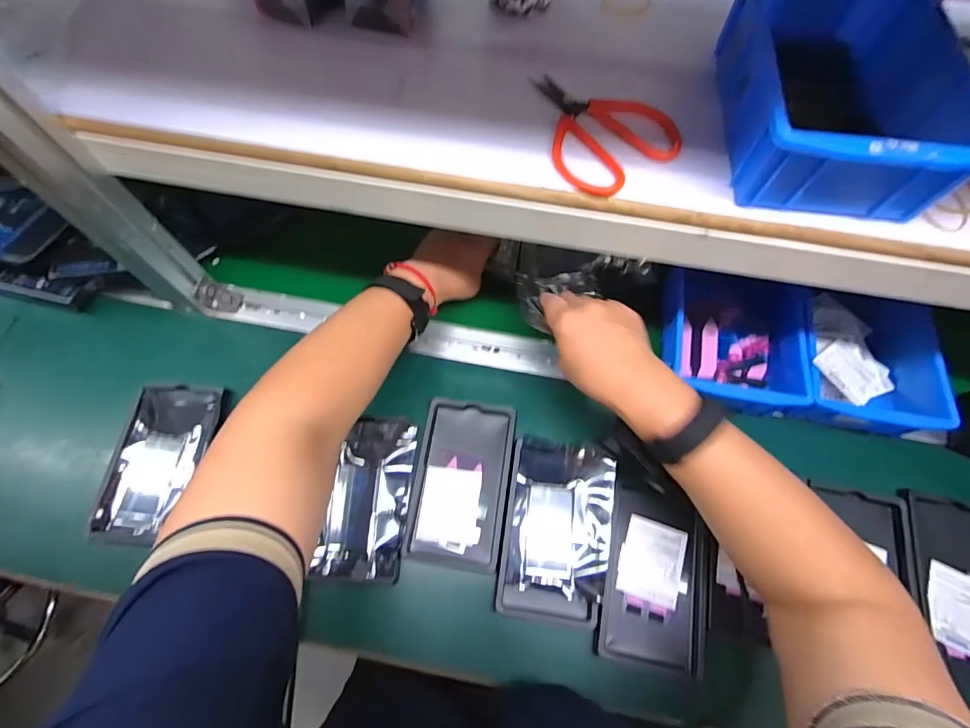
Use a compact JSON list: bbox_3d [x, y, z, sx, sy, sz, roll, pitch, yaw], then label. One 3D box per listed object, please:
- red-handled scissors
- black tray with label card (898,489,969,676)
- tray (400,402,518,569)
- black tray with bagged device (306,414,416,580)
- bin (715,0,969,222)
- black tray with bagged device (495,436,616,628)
[{"bbox_3d":[0.079,-0.181,0.343,0.090,0.014,0.116,-33,70,-15],"label":"red-handled scissors"},{"bbox_3d":[0.457,0.211,0.436,0.096,0.019,0.157,11,65,4],"label":"black tray with label card"},{"bbox_3d":[-0.023,0.117,0.460,0.091,0.021,0.157,8,65,2],"label":"tray"},{"bbox_3d":[-0.114,0.128,0.444,0.079,0.031,0.149,5,65,1],"label":"black tray with bagged device"},{"bbox_3d":[0.245,-0.192,0.323,0.129,0.065,0.191,6,65,1],"label":"bin"},{"bbox_3d":[0.070,0.157,0.437,0.099,0.023,0.159,9,65,3],"label":"black tray with bagged device"}]

